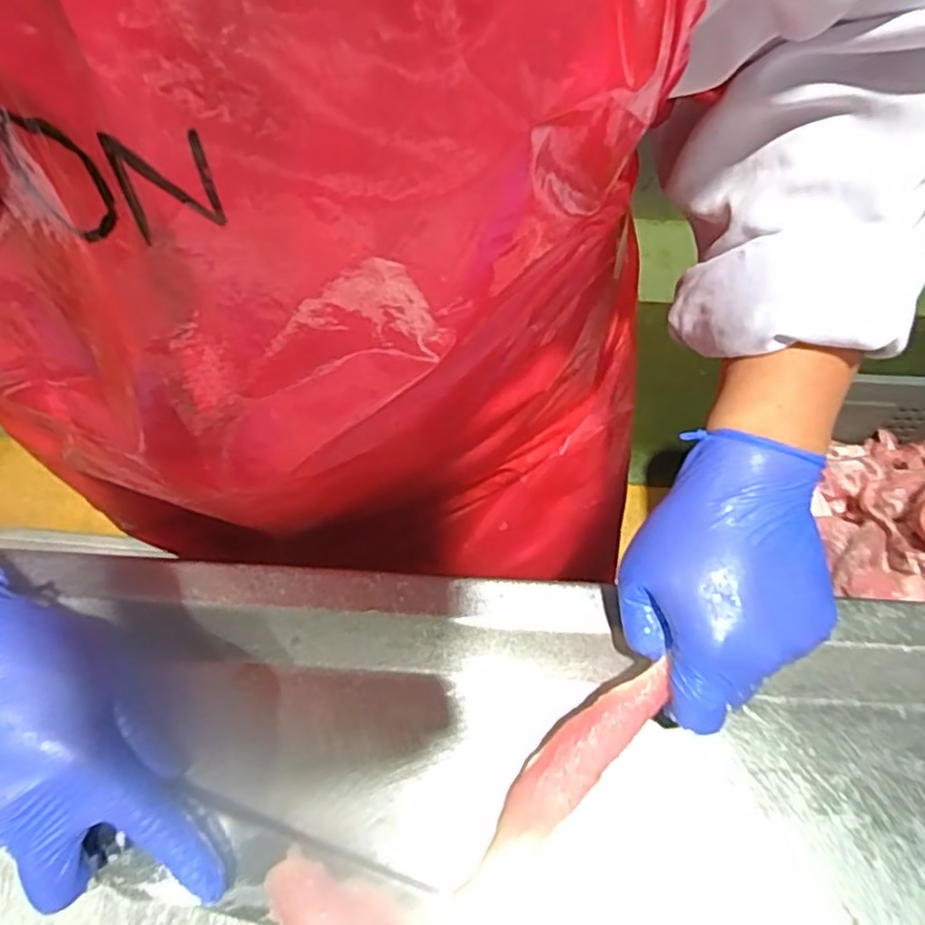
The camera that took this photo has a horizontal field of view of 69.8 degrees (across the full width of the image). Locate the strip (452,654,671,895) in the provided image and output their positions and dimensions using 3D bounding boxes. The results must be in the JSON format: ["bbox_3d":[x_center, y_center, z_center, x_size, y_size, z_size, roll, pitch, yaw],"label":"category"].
[{"bbox_3d":[0.049,0.145,0.316,0.126,0.013,0.027,-46,70,-2],"label":"strip"}]

